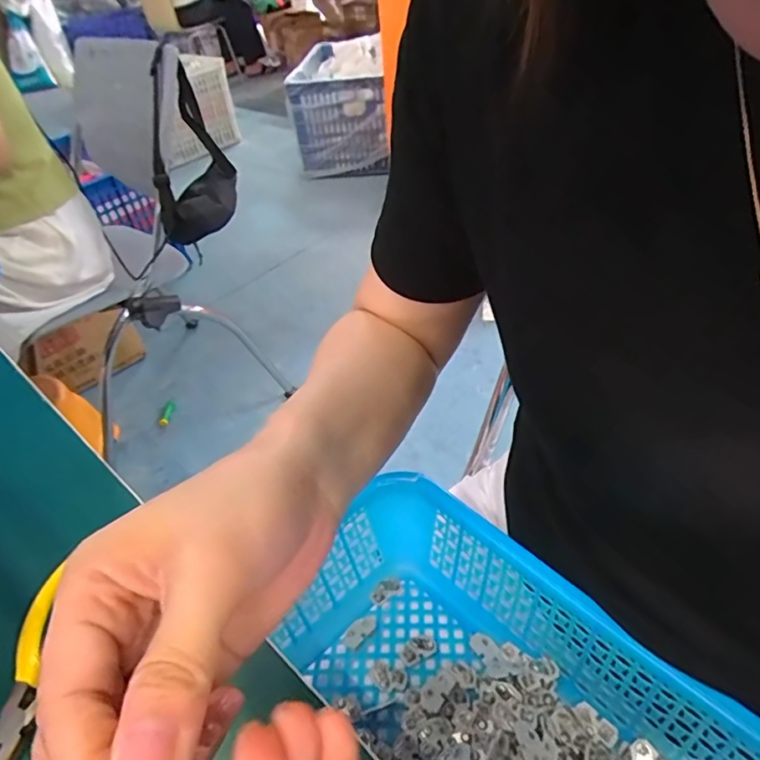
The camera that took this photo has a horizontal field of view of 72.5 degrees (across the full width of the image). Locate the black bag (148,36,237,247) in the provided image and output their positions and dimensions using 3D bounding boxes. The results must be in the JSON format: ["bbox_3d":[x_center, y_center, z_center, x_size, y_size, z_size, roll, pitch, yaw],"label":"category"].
[{"bbox_3d":[-0.386,-0.452,1.049,0.132,0.297,0.220,-10,42,-4],"label":"black bag"}]

